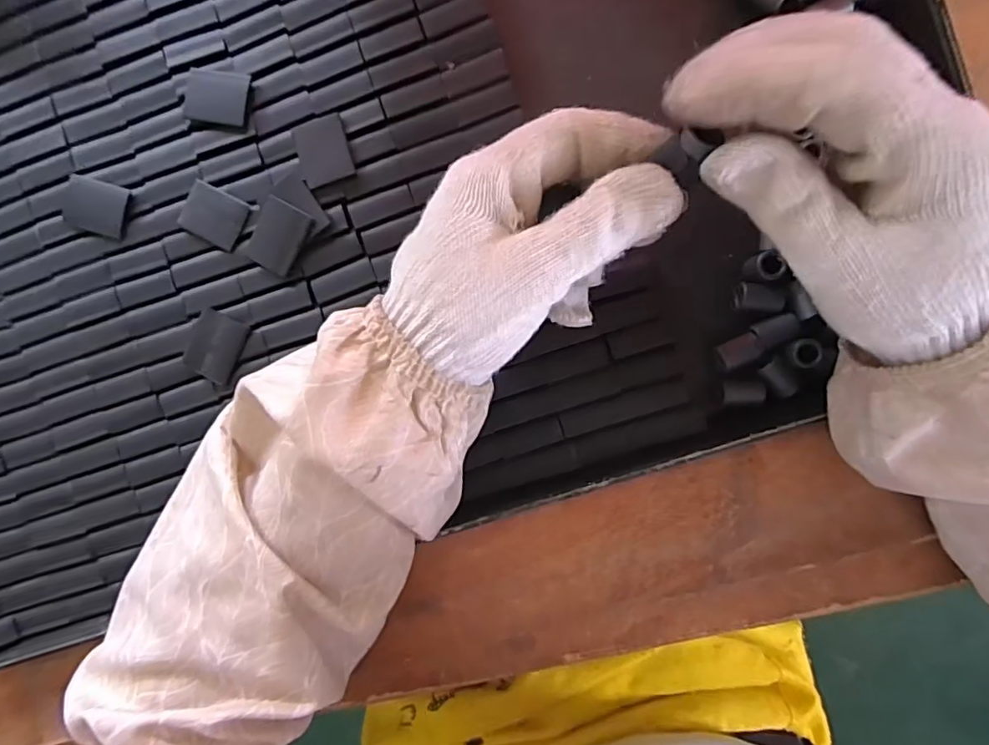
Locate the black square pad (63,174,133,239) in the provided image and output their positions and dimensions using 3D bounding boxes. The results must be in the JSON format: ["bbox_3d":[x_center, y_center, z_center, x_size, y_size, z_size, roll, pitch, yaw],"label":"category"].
[{"bbox_3d":[-0.205,-0.085,0.293,0.033,0.005,0.026,15,94,4],"label":"black square pad"}]

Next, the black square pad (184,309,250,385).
[{"bbox_3d":[-0.144,-0.013,0.291,0.024,0.006,0.034,26,94,3],"label":"black square pad"}]

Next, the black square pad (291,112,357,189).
[{"bbox_3d":[-0.086,-0.111,0.283,0.026,0.004,0.031,-17,91,5],"label":"black square pad"}]

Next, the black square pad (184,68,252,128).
[{"bbox_3d":[-0.140,-0.139,0.285,0.032,0.004,0.026,11,93,4],"label":"black square pad"}]

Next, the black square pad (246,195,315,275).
[{"bbox_3d":[-0.109,-0.068,0.285,0.026,0.004,0.033,30,94,3],"label":"black square pad"}]

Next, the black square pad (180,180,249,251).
[{"bbox_3d":[-0.143,-0.080,0.288,0.031,0.004,0.026,27,94,3],"label":"black square pad"}]

